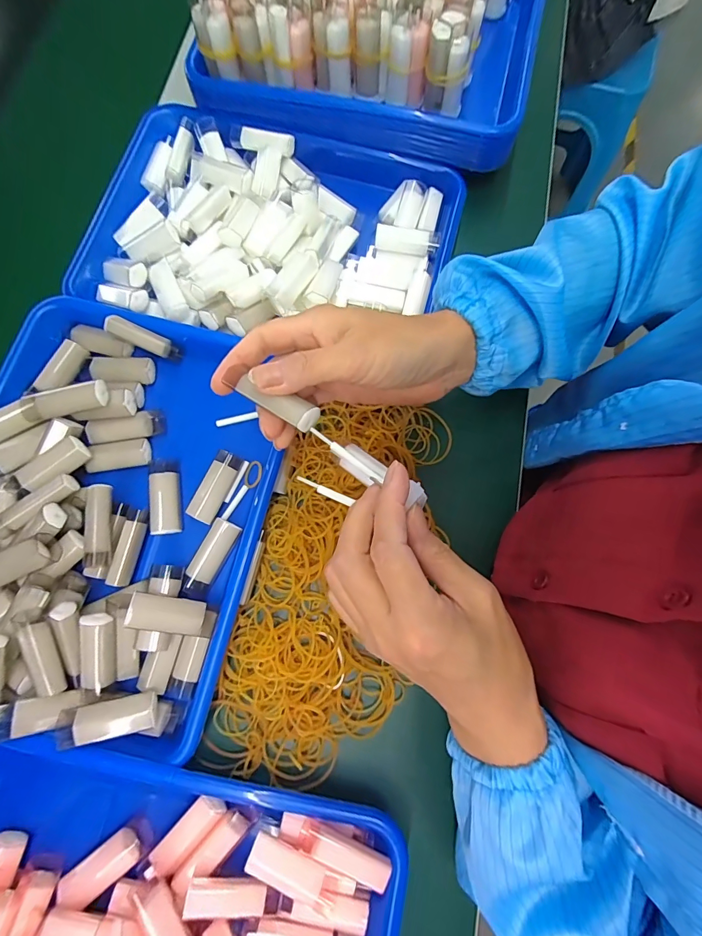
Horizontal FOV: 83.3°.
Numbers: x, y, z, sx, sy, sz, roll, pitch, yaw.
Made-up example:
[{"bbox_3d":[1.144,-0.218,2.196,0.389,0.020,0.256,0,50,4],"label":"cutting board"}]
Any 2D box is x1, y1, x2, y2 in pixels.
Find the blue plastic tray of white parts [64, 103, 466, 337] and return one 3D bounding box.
[{"bbox_3d":[-0.074,-0.226,0.376,0.329,0.054,0.228,14,77,3],"label":"blue plastic tray of white parts"}]

